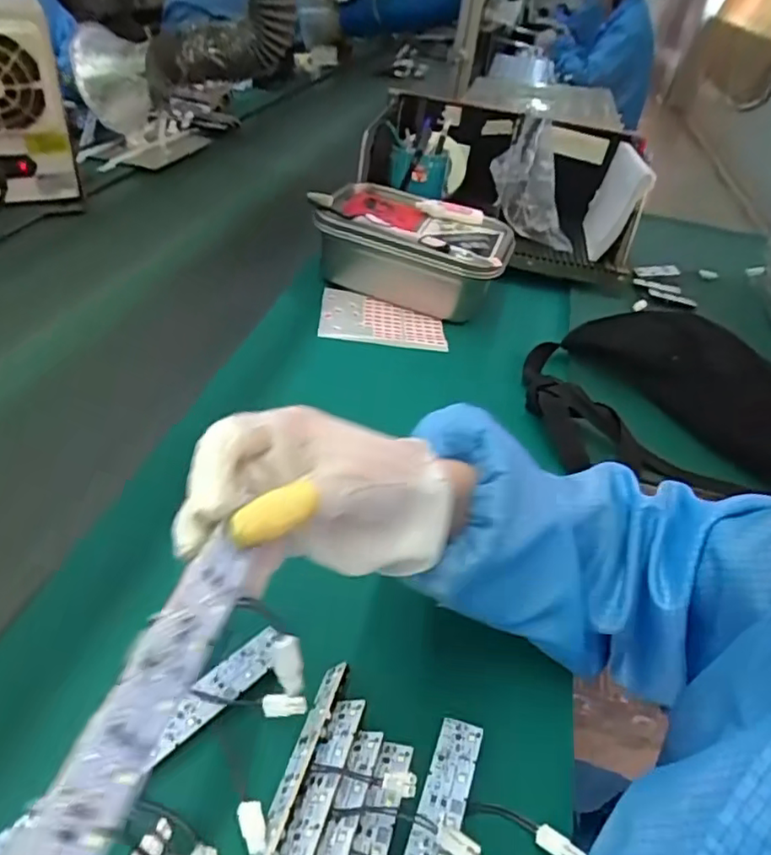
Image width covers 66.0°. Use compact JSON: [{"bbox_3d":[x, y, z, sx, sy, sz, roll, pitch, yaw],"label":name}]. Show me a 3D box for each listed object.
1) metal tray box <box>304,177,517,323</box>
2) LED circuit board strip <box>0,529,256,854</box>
[{"bbox_3d":[0.036,-0.225,0.770,0.237,0.106,0.156,17,40,11],"label":"metal tray box"},{"bbox_3d":[-0.082,0.098,0.186,0.024,0.004,0.160,37,35,-12],"label":"LED circuit board strip"}]

